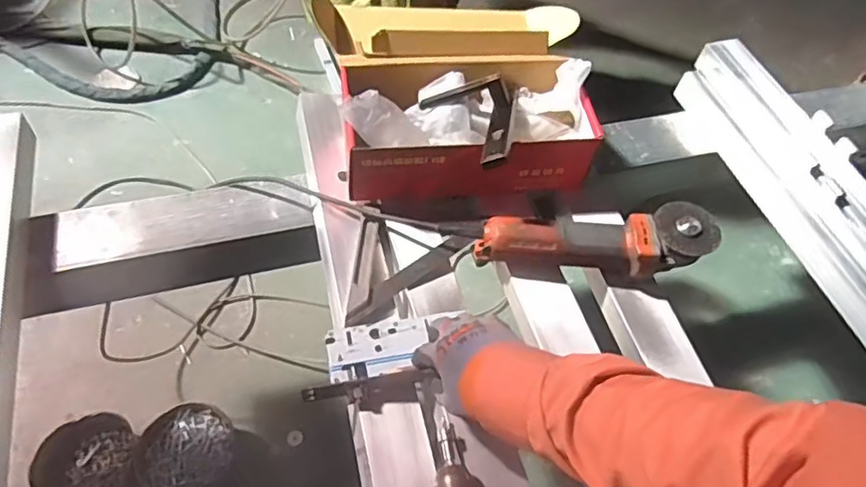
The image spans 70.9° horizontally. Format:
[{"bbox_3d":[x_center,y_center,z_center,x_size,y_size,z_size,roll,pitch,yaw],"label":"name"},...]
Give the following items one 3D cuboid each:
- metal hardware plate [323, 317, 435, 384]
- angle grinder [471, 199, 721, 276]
[{"bbox_3d":[-0.061,0.119,0.694,0.116,0.015,0.066,-11,58,-12],"label":"metal hardware plate"},{"bbox_3d":[0.198,-0.004,0.750,0.284,0.073,0.073,1,55,-6],"label":"angle grinder"}]

